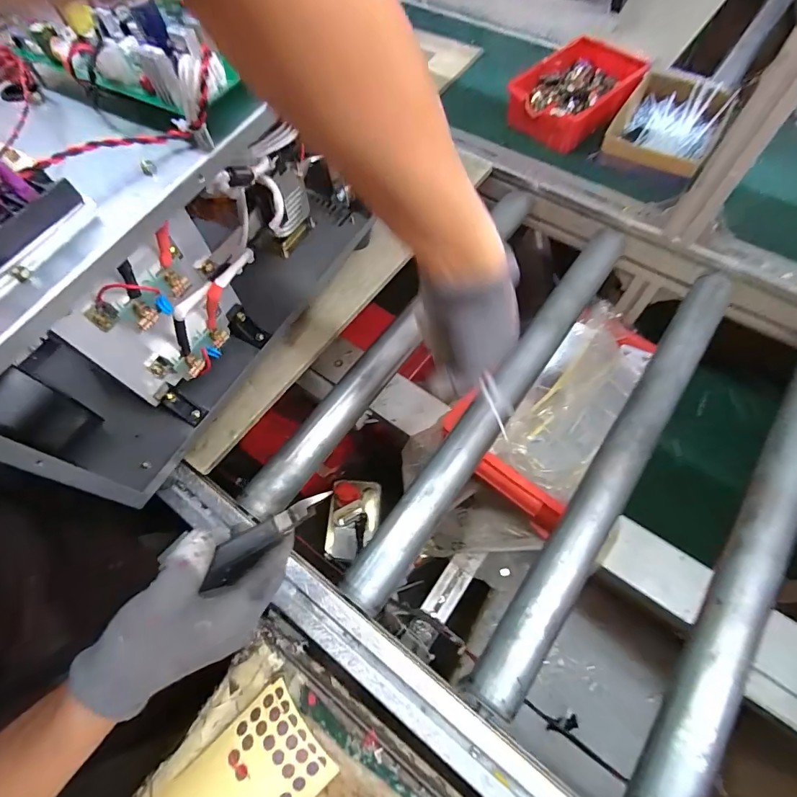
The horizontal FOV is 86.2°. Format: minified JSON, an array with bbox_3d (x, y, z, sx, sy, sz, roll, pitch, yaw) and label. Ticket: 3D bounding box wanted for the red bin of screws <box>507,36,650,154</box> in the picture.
[{"bbox_3d":[0.274,-0.478,0.670,0.145,0.062,0.196,38,72,19],"label":"red bin of screws"}]

